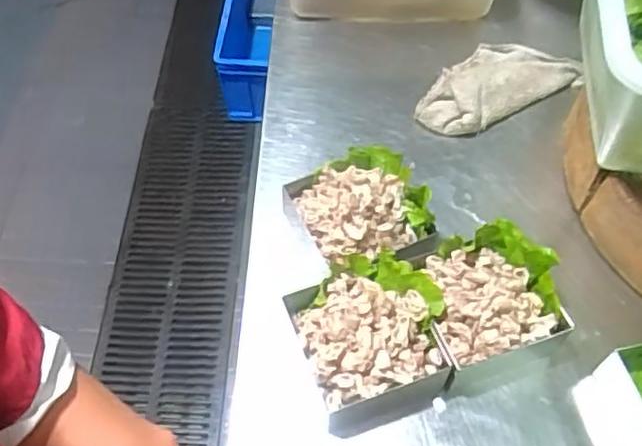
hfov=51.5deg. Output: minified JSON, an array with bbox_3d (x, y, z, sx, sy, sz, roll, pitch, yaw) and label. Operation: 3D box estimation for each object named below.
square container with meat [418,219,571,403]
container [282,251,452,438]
[{"bbox_3d":[0.162,0.077,0.645,0.127,0.075,0.131,-17,59,-11],"label":"square container with meat"},{"bbox_3d":[0.048,0.106,0.619,0.128,0.067,0.136,-15,58,-10],"label":"container"}]

